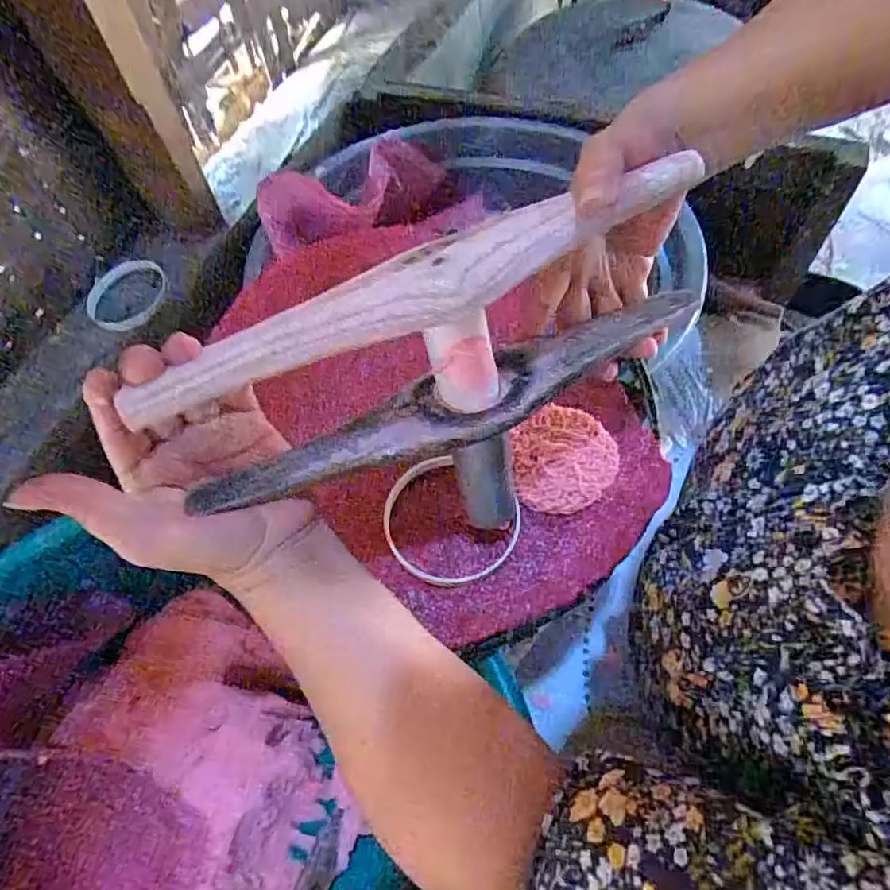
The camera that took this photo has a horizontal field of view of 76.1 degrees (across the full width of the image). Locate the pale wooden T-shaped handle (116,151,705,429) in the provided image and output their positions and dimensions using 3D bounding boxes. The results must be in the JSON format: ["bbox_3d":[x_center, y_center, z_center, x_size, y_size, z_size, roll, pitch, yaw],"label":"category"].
[{"bbox_3d":[-0.001,-0.056,0.277,0.272,0.073,0.045,-24,59,-9],"label":"pale wooden T-shaped handle"}]

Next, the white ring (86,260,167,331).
[{"bbox_3d":[-0.341,-0.161,0.615,0.012,0.058,0.089,17,69,45],"label":"white ring"}]

